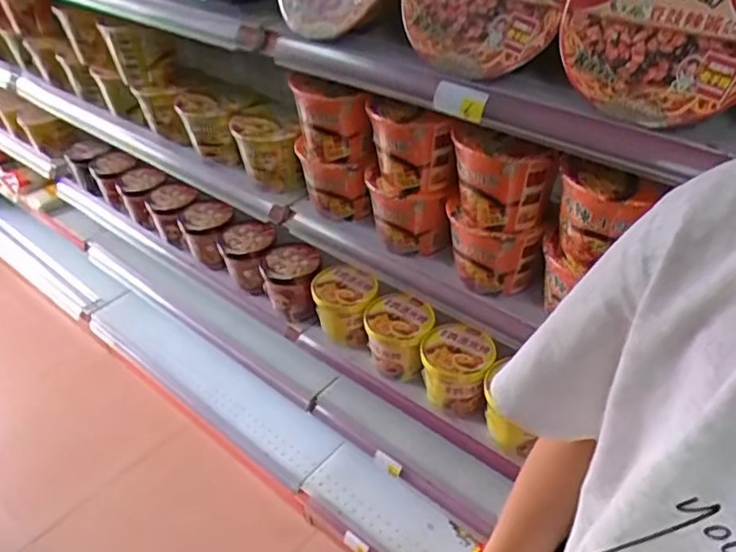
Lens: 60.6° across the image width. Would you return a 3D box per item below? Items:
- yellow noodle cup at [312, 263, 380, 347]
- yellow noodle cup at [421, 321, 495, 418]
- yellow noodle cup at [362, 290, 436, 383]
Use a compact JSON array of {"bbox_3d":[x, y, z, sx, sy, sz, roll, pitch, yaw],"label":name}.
[{"bbox_3d":[-0.039,0.063,1.129,0.106,0.126,0.113,-2,40,1],"label":"yellow noodle cup"},{"bbox_3d":[0.141,0.145,1.004,0.103,0.110,0.103,-2,40,1],"label":"yellow noodle cup"},{"bbox_3d":[0.054,0.100,1.065,0.107,0.110,0.106,-2,40,1],"label":"yellow noodle cup"}]

